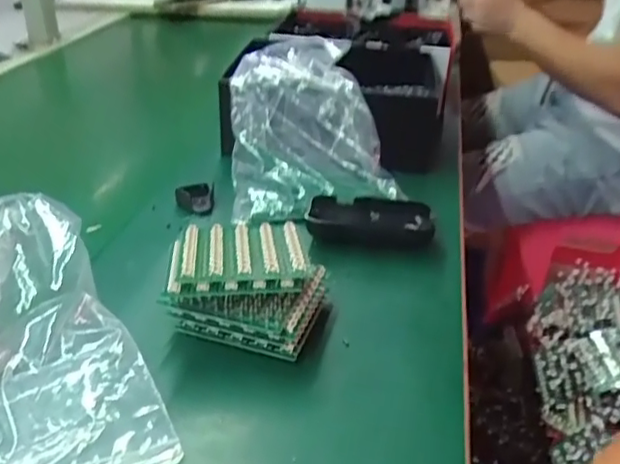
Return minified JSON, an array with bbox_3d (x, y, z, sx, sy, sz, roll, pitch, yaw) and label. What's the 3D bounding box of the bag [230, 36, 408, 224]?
[{"bbox_3d":[-0.009,-0.114,0.627,0.155,0.111,0.210,-6,33,-13],"label":"bag"}]

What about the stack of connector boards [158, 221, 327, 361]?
[{"bbox_3d":[-0.043,0.038,0.438,0.106,0.060,0.095,3,32,1],"label":"stack of connector boards"}]

